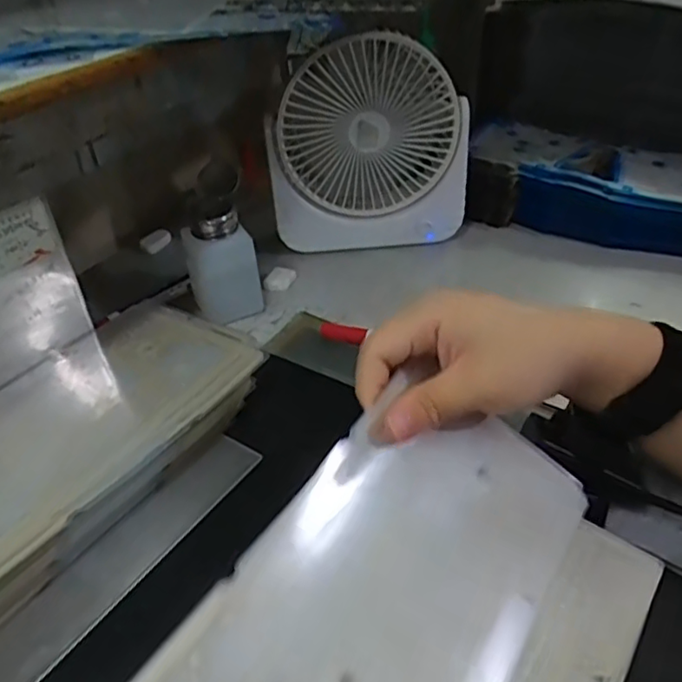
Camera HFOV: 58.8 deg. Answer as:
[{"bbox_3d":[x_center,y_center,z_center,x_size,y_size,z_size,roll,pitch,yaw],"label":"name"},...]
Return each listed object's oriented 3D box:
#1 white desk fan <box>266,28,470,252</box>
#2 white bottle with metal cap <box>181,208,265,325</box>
[{"bbox_3d":[0.025,-0.184,0.576,0.184,0.186,0.064,-7,39,-4],"label":"white desk fan"},{"bbox_3d":[-0.102,-0.065,0.526,0.055,0.094,0.042,-17,41,-16],"label":"white bottle with metal cap"}]

